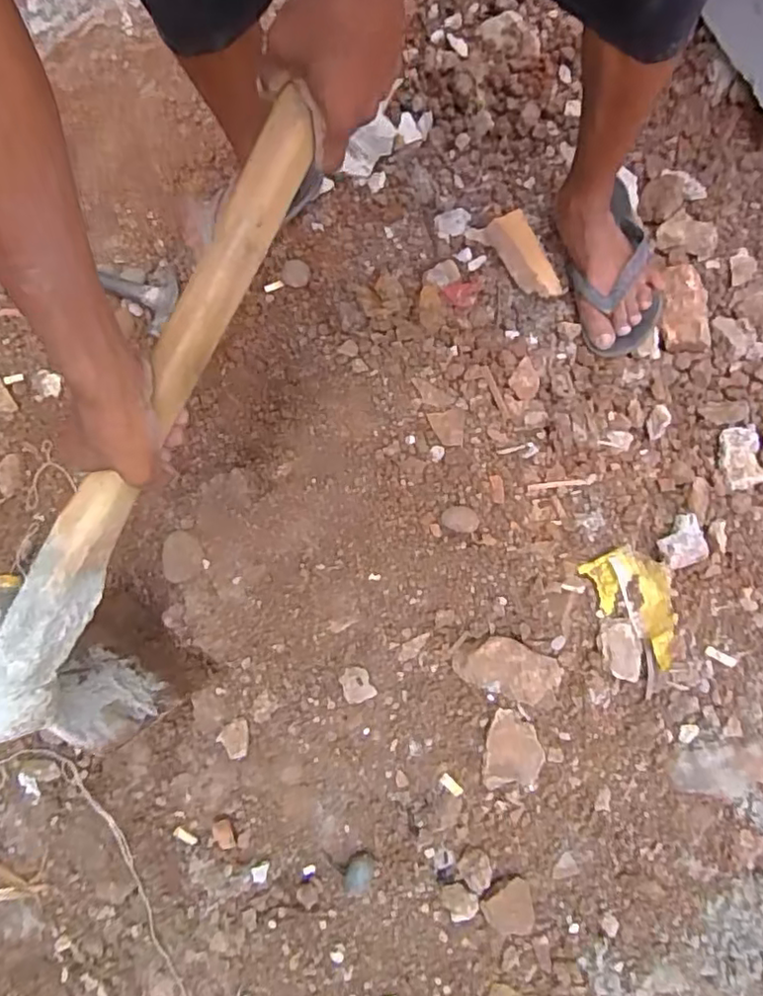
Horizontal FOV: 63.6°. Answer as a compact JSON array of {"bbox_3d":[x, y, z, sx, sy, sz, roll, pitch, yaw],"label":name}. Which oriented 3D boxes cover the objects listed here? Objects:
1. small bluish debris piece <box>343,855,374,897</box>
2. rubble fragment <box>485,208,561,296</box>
[{"bbox_3d":[-0.024,0.403,0.660,0.030,0.012,0.038,13,80,1],"label":"small bluish debris piece"},{"bbox_3d":[0.197,-0.326,0.840,0.048,0.040,0.134,-29,80,-2],"label":"rubble fragment"}]

